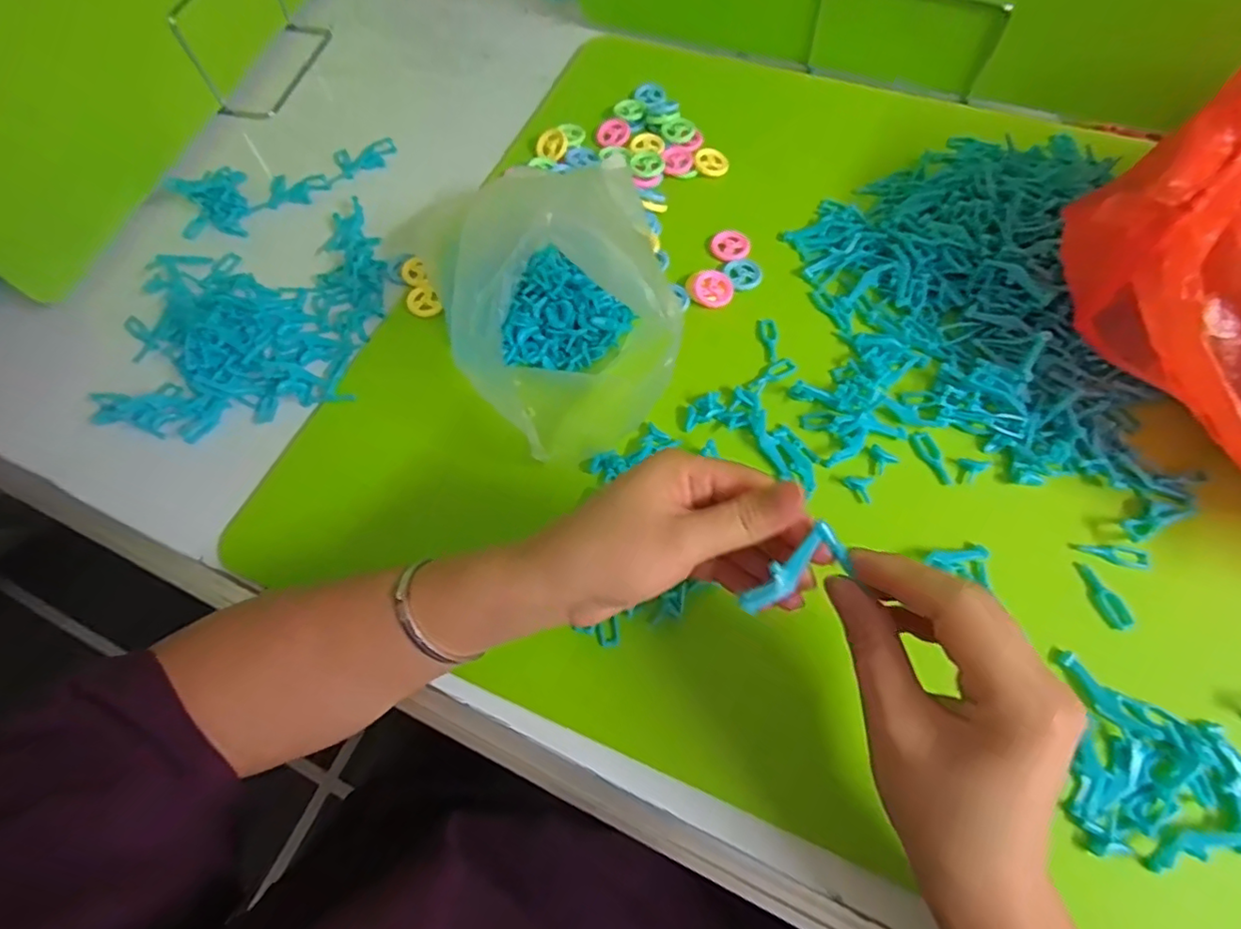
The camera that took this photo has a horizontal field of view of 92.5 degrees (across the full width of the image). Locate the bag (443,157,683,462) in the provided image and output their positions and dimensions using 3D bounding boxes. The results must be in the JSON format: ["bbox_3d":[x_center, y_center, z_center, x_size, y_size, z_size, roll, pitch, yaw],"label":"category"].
[{"bbox_3d":[-0.034,-0.102,0.367,0.108,0.116,0.153,-12,64,-3],"label":"bag"}]

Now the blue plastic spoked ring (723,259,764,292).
[{"bbox_3d":[0.096,-0.147,0.459,0.029,0.006,0.027,-1,63,2],"label":"blue plastic spoked ring"}]

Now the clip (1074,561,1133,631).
[{"bbox_3d":[0.279,0.076,0.345,0.011,0.009,0.040,-17,63,-7],"label":"clip"}]

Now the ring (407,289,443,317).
[{"bbox_3d":[-0.150,-0.125,0.455,0.025,0.008,0.022,-14,63,-5],"label":"ring"}]

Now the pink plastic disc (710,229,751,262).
[{"bbox_3d":[0.088,-0.173,0.471,0.028,0.007,0.029,-1,63,2],"label":"pink plastic disc"}]

